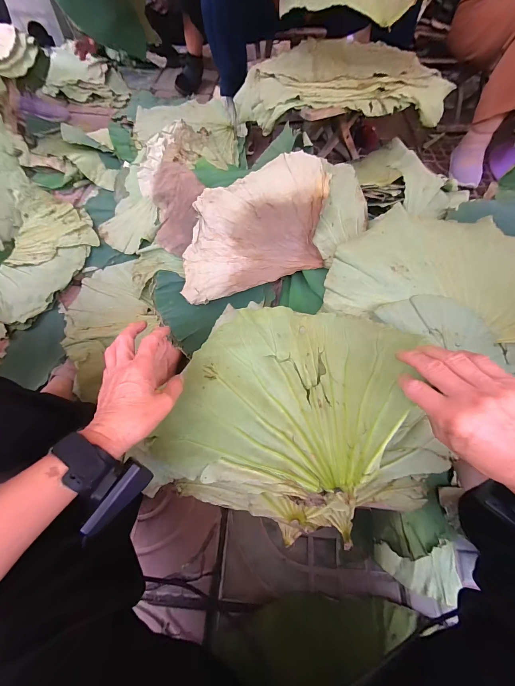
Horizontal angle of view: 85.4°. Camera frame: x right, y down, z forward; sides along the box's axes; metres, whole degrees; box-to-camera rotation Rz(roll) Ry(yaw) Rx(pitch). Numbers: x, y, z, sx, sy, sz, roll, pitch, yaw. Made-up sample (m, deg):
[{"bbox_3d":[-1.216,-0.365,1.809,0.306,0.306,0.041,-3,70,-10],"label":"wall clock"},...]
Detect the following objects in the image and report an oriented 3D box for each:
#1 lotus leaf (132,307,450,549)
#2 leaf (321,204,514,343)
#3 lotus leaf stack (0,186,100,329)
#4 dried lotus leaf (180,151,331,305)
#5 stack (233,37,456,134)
[{"bbox_3d":[0.060,0.069,0.373,0.355,0.109,0.308,17,61,6],"label":"lotus leaf"},{"bbox_3d":[0.415,-0.151,0.605,0.522,0.080,0.265,8,60,1],"label":"leaf"},{"bbox_3d":[-0.603,-0.269,0.776,0.267,0.052,0.524,-2,61,-4],"label":"lotus leaf stack"},{"bbox_3d":[-0.002,-0.286,0.659,0.399,0.050,0.308,-16,81,-3],"label":"dried lotus leaf"},{"bbox_3d":[0.262,-0.782,0.851,0.624,0.113,0.318,-17,63,-12],"label":"stack"}]

